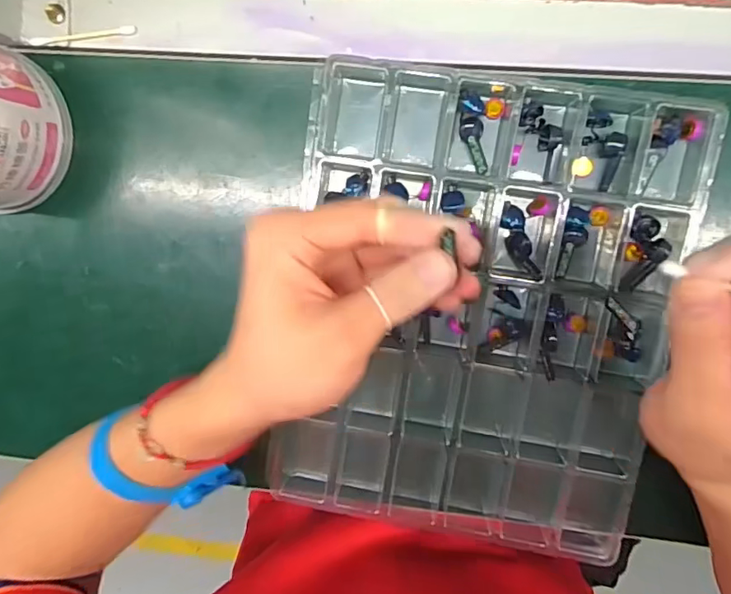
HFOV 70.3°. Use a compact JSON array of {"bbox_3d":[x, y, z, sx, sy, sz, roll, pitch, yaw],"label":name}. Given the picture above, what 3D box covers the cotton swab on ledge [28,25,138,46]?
[{"bbox_3d":[-0.184,-0.170,0.338,0.070,0.006,0.007,-4,96,8],"label":"cotton swab on ledge"}]

